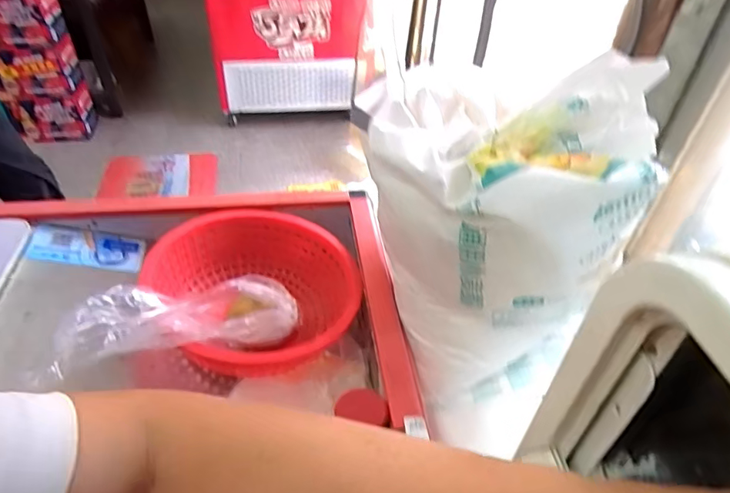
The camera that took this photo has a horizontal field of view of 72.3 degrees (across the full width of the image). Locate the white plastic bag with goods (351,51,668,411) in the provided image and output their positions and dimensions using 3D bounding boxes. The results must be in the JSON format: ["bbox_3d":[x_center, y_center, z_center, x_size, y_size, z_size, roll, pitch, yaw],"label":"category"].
[{"bbox_3d":[0.164,-0.026,0.659,0.295,0.360,0.267,32,49,28],"label":"white plastic bag with goods"}]

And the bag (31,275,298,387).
[{"bbox_3d":[-0.244,0.096,0.672,0.299,0.098,0.109,-5,41,-31],"label":"bag"}]

